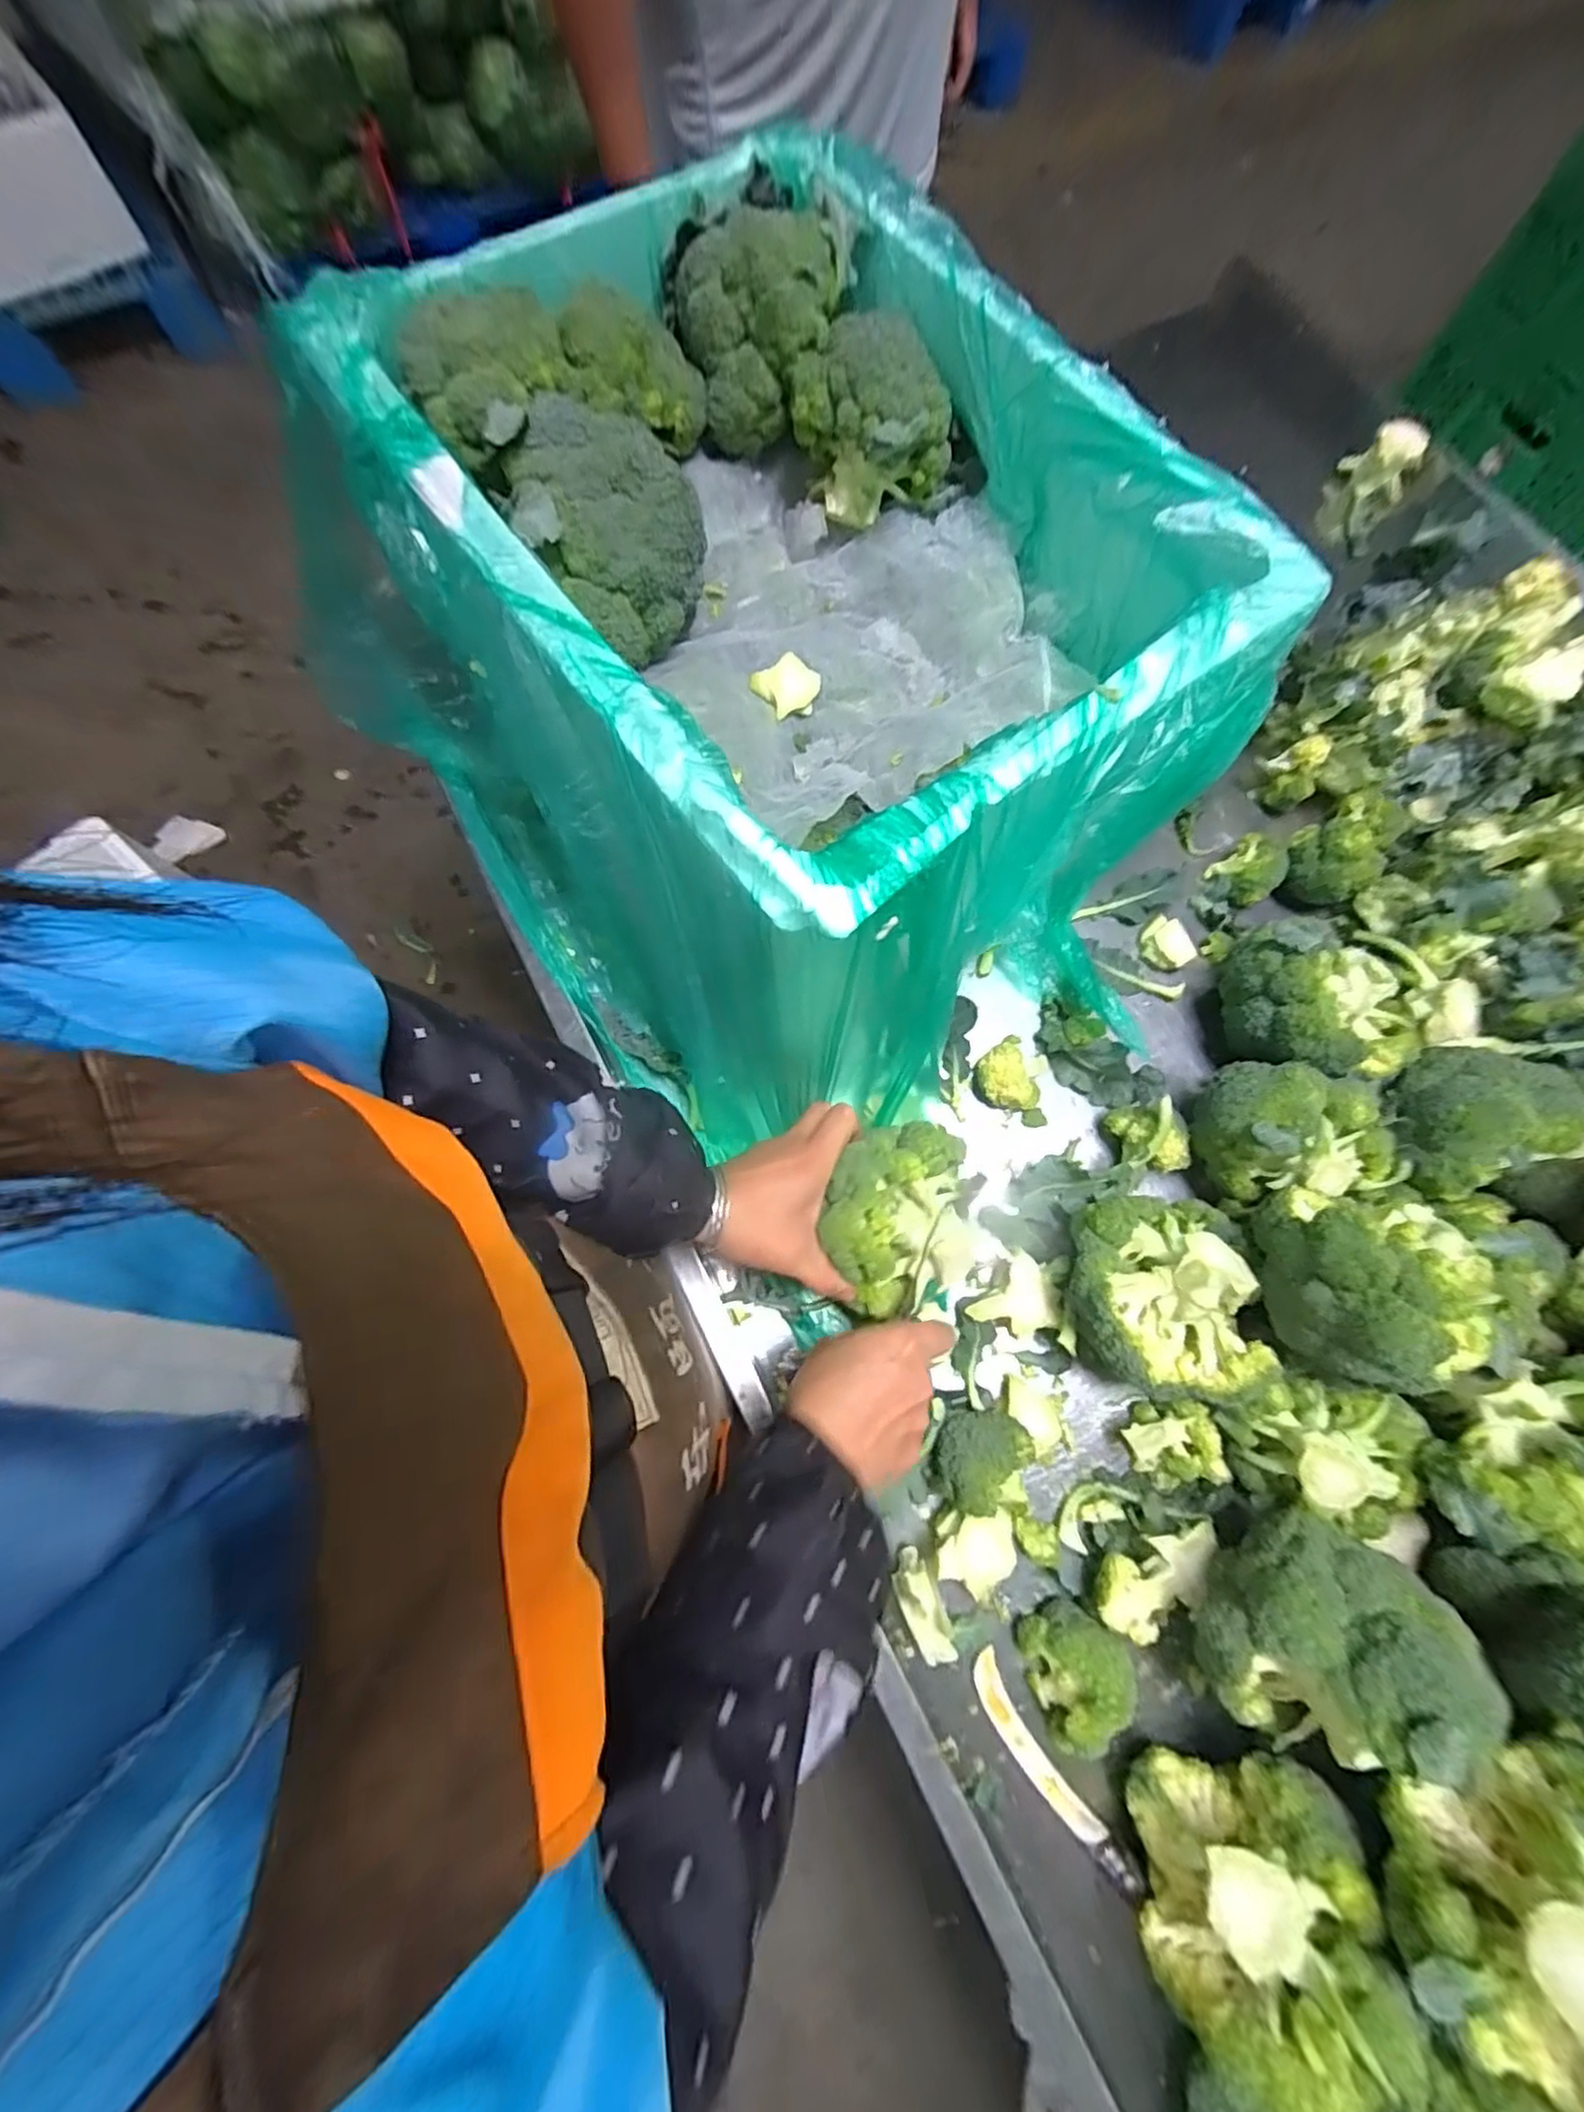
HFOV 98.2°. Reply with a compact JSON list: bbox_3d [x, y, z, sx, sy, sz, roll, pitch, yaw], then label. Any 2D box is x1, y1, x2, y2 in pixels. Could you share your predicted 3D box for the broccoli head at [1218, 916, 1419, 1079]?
[{"bbox_3d":[0.397,-0.043,0.517,0.123,0.085,0.128,-3,73,-3],"label":"broccoli head"}]

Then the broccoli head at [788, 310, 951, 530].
[{"bbox_3d":[0.056,-0.458,0.511,0.114,0.110,0.086,38,75,9],"label":"broccoli head"}]

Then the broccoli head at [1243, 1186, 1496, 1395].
[{"bbox_3d":[0.355,0.131,0.401,0.114,0.095,0.121,1,73,-2],"label":"broccoli head"}]

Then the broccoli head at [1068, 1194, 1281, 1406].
[{"bbox_3d":[0.241,0.153,0.441,0.121,0.073,0.127,2,73,-1],"label":"broccoli head"}]

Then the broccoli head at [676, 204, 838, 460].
[{"bbox_3d":[-0.026,-0.524,0.503,0.114,0.105,0.087,-3,73,-3],"label":"broccoli head"}]

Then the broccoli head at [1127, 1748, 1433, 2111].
[{"bbox_3d":[0.235,0.440,0.352,0.078,0.104,0.127,11,73,1],"label":"broccoli head"}]

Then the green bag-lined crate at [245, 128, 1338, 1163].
[{"bbox_3d":[-0.014,-0.298,0.502,0.481,0.227,0.658,-37,78,-12],"label":"green bag-lined crate"}]

